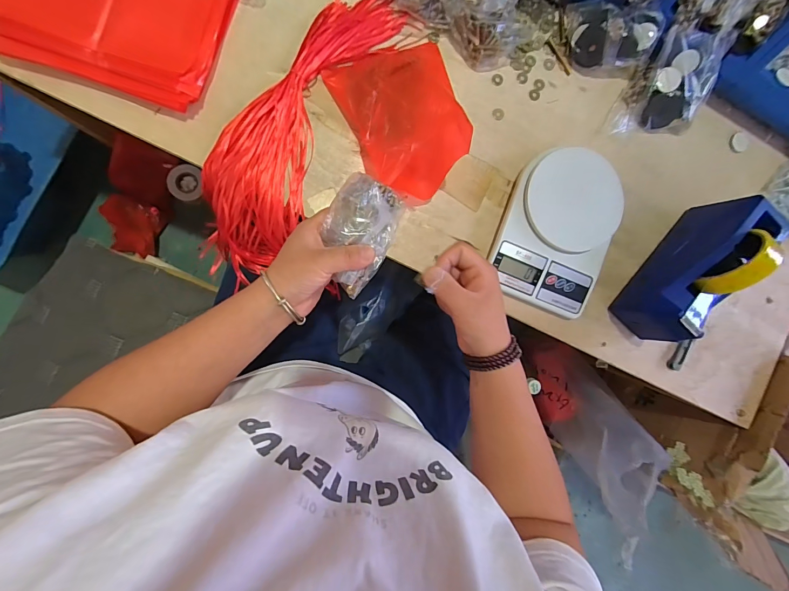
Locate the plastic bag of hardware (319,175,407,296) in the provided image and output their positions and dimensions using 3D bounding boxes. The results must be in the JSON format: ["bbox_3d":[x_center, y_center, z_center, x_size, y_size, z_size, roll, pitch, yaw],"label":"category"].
[{"bbox_3d":[-0.035,-0.060,0.346,0.065,0.024,0.110,24,88,-8],"label":"plastic bag of hardware"}]

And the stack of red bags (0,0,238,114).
[{"bbox_3d":[-0.309,-0.328,0.395,0.217,0.028,0.181,15,89,-9],"label":"stack of red bags"}]

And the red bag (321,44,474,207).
[{"bbox_3d":[0.015,-0.217,0.439,0.137,0.053,0.187,-19,94,-8],"label":"red bag"}]

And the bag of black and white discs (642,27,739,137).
[{"bbox_3d":[0.393,-0.288,0.482,0.078,0.019,0.118,8,117,5],"label":"bag of black and white discs"}]

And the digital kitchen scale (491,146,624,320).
[{"bbox_3d":[0.223,-0.088,0.476,0.149,0.042,0.210,20,88,-8],"label":"digital kitchen scale"}]

